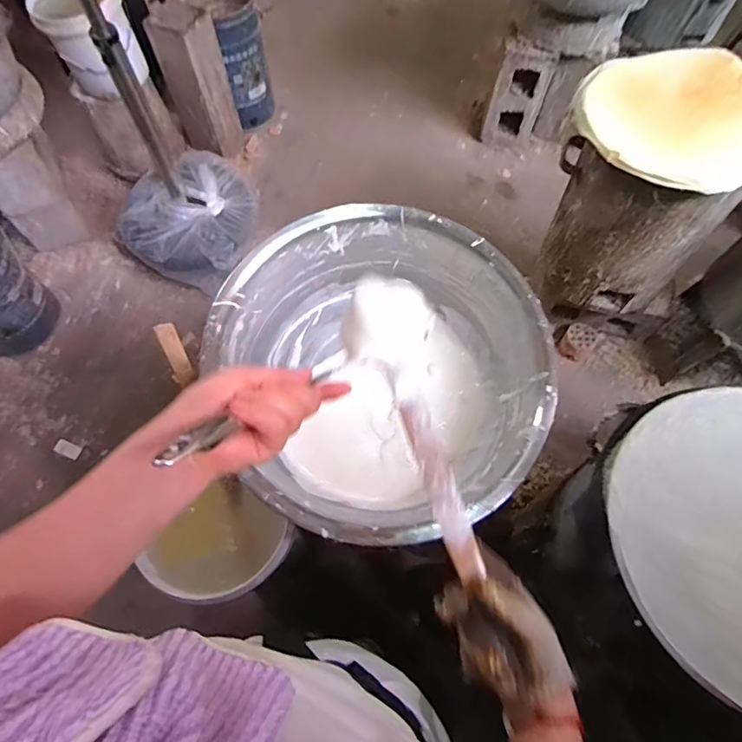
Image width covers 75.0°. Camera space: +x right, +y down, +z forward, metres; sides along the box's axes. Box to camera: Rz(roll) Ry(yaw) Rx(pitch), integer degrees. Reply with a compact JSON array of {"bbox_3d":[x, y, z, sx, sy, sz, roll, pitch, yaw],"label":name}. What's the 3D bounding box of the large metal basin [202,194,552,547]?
[{"bbox_3d":[0.019,0.009,0.845,0.538,0.230,0.542,0,66,0],"label":"large metal basin"}]

